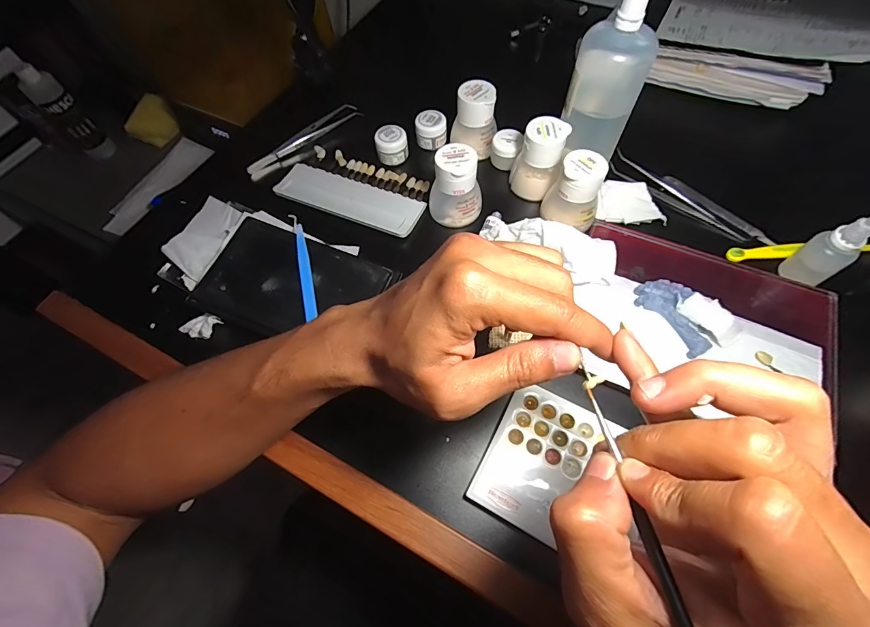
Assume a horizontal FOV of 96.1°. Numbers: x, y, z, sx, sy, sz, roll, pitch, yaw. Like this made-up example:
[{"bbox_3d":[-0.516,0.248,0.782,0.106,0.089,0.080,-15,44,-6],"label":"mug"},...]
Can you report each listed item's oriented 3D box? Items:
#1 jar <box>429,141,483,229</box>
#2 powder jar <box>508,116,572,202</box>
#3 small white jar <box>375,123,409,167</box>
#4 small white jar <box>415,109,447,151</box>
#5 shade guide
[{"bbox_3d":[0.019,-0.116,0.357,0.042,0.058,0.040,-32,66,-13],"label":"jar"},{"bbox_3d":[0.096,-0.145,0.370,0.042,0.062,0.040,-1,63,2],"label":"powder jar"},{"bbox_3d":[-0.045,-0.179,0.410,0.032,0.027,0.028,-7,63,-1],"label":"small white jar"},{"bbox_3d":[-0.004,-0.196,0.416,0.031,0.026,0.030,-1,63,2],"label":"small white jar"},{"bbox_3d":[-0.083,-0.127,0.409,0.148,0.021,0.068,18,66,11],"label":"shade guide"}]

